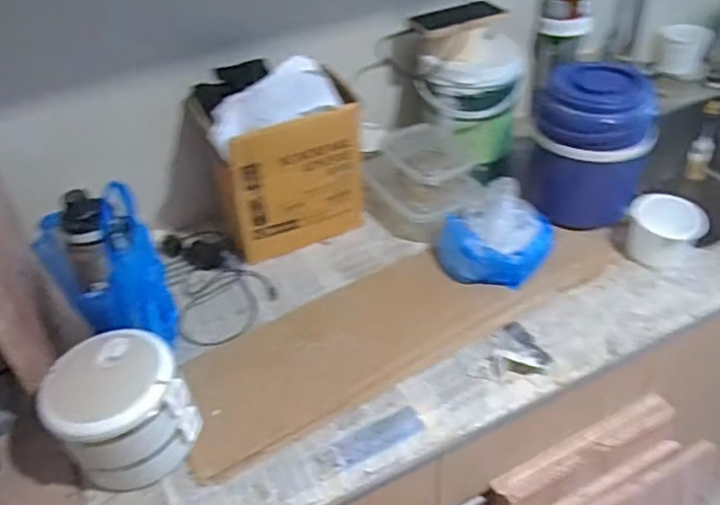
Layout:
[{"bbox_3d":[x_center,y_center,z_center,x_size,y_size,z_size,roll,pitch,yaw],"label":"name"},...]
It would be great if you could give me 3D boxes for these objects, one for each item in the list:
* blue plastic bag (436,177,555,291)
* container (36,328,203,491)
[{"bbox_3d":[0.206,-0.030,0.948,0.165,0.089,0.157,11,42,17],"label":"blue plastic bag"},{"bbox_3d":[-0.267,0.183,0.715,0.128,0.131,0.136,28,49,32],"label":"container"}]

